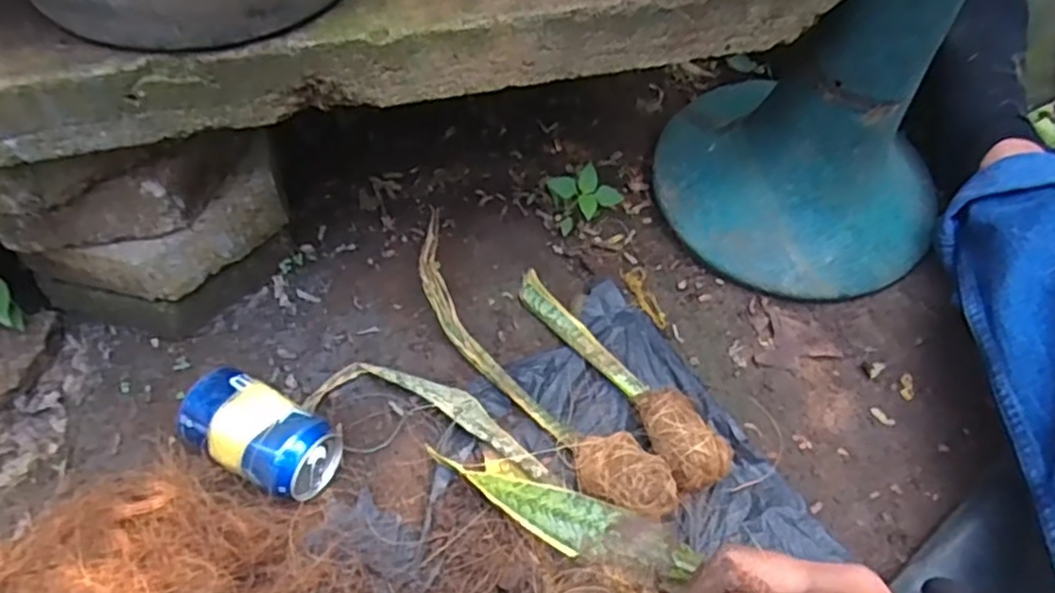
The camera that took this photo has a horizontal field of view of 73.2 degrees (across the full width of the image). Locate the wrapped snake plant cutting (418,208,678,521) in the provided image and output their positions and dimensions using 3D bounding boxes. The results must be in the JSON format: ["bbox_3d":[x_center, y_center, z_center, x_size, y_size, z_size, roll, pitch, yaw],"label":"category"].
[{"bbox_3d":[-0.003,0.056,0.595,0.059,0.040,0.325,-34,64,-22],"label":"wrapped snake plant cutting"}]

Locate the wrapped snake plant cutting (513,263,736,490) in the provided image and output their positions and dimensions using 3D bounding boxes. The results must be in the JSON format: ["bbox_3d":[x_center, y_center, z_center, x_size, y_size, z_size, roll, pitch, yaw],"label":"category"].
[{"bbox_3d":[0.080,0.056,0.599,0.057,0.040,0.240,-28,62,-19],"label":"wrapped snake plant cutting"}]

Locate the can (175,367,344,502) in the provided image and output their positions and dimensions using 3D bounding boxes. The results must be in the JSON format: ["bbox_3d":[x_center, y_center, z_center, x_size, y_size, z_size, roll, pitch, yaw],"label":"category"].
[{"bbox_3d":[-0.204,0.106,0.543,0.118,0.058,0.064,27,60,14],"label":"can"}]

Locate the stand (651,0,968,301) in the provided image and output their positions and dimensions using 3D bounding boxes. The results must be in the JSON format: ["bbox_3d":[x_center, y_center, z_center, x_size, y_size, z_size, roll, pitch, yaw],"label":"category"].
[{"bbox_3d":[0.271,-0.228,0.522,0.256,0.504,0.222,25,59,14],"label":"stand"}]

